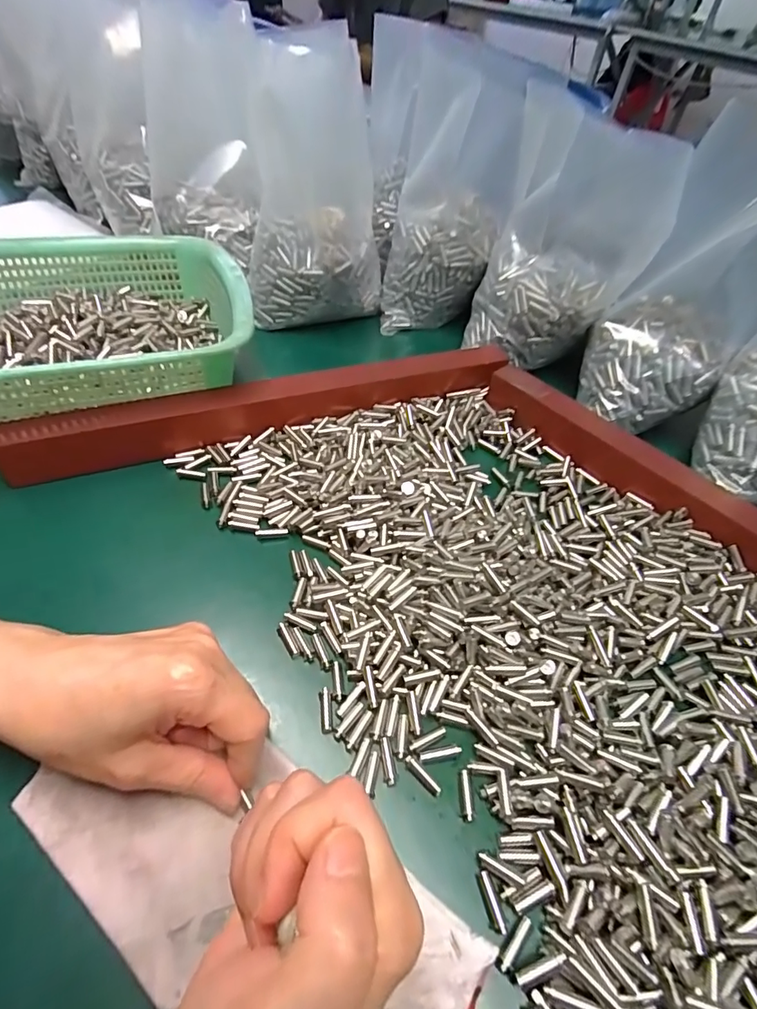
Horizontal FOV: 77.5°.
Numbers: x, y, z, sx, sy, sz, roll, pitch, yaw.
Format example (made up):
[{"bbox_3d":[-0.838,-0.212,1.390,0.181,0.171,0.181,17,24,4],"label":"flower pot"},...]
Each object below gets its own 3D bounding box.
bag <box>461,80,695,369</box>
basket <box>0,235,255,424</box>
[{"bbox_3d":[0.160,-0.220,0.416,0.127,0.187,0.090,16,52,8],"label":"bag"},{"bbox_3d":[-0.258,-0.148,0.379,0.290,0.076,0.225,-14,54,-15],"label":"basket"}]

